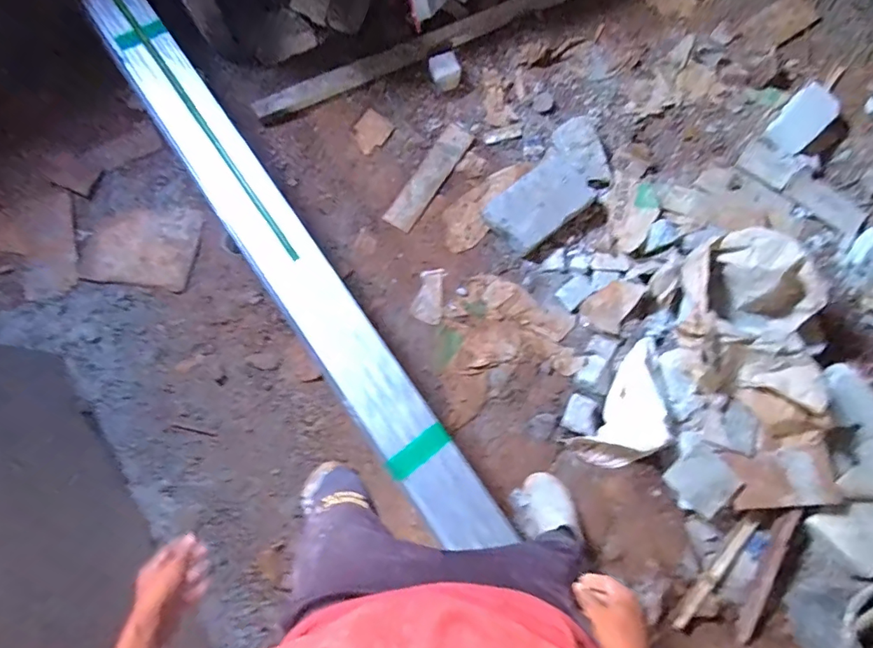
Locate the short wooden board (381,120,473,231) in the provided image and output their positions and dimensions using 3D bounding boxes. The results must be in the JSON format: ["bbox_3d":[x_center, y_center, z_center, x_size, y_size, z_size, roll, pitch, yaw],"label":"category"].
[{"bbox_3d":[-0.021,-0.486,1.535,0.098,0.023,0.412,34,81,5],"label":"short wooden board"}]

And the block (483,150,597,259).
[{"bbox_3d":[0.326,-0.385,1.448,0.330,0.105,0.216,-42,83,-8],"label":"block"}]

